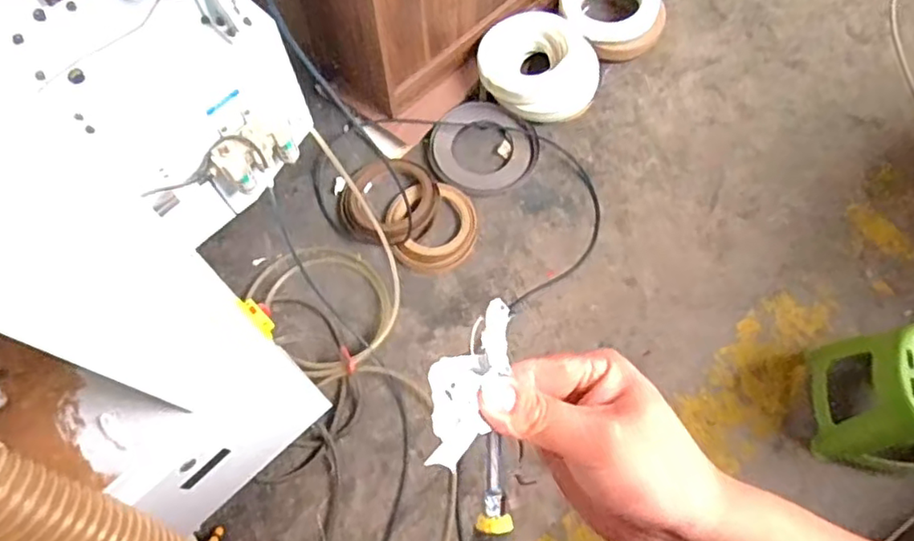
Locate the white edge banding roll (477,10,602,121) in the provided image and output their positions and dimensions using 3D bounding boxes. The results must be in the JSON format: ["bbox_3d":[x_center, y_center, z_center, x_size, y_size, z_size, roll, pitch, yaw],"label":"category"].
[{"bbox_3d":[0.251,-0.615,1.856,0.373,0.174,0.253,-10,64,-5],"label":"white edge banding roll"}]

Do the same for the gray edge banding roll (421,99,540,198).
[{"bbox_3d":[0.072,-0.356,1.808,0.305,0.050,0.313,-1,67,1],"label":"gray edge banding roll"}]

